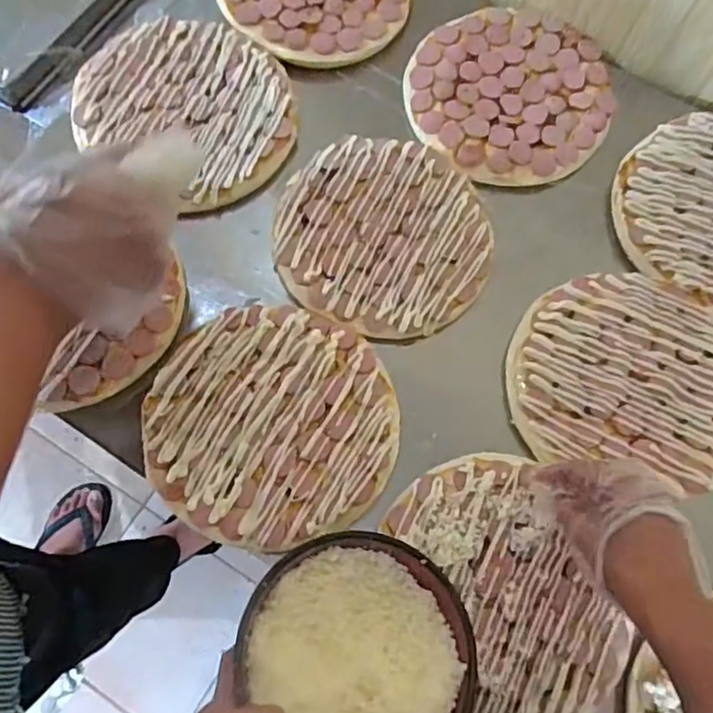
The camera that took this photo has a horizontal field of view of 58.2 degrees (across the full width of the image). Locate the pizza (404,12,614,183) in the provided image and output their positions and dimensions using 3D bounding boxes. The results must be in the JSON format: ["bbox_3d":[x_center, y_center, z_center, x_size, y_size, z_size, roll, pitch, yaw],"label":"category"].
[{"bbox_3d":[0.154,-0.267,0.636,0.201,0.014,0.194,2,70,-2],"label":"pizza"}]

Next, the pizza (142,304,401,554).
[{"bbox_3d":[-0.068,0.050,0.519,0.197,0.014,0.190,1,70,-3],"label":"pizza"}]

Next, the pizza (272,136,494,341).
[{"bbox_3d":[0.024,-0.113,0.578,0.191,0.013,0.183,11,70,1],"label":"pizza"}]

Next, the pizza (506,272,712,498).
[{"bbox_3d":[0.232,0.011,0.544,0.192,0.010,0.171,13,70,2],"label":"pizza"}]

